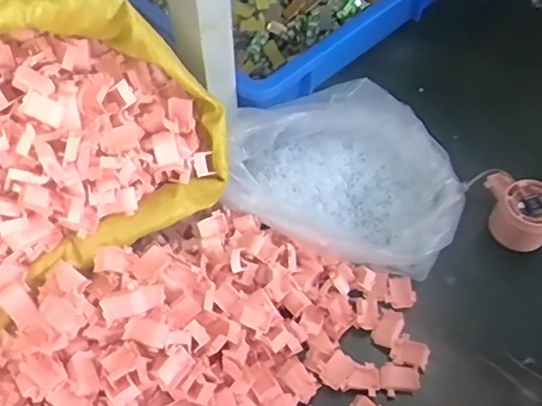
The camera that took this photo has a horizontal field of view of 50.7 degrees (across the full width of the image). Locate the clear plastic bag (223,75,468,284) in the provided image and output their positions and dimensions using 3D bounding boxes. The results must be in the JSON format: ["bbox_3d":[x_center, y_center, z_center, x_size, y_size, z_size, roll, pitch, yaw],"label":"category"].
[{"bbox_3d":[0.073,-0.030,0.569,0.233,0.083,0.166,13,58,8],"label":"clear plastic bag"}]

